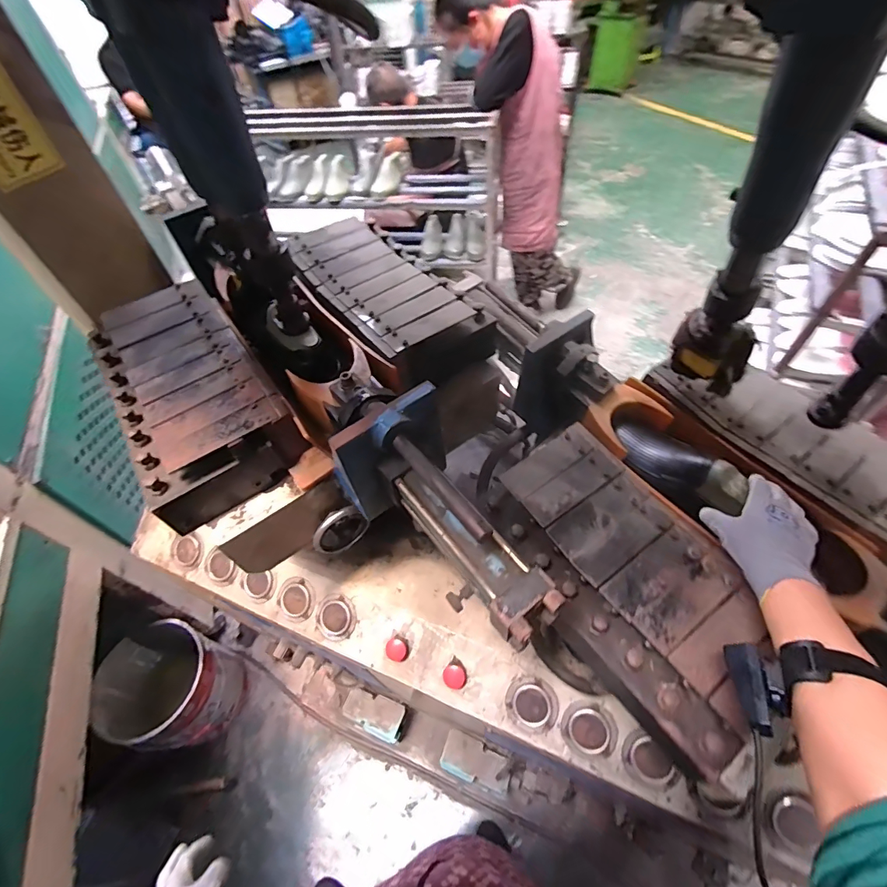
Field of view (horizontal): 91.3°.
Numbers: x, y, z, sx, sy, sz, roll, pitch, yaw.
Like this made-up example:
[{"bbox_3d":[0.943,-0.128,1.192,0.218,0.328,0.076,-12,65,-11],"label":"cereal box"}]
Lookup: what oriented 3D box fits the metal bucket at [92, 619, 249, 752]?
[{"bbox_3d":[-0.814,0.717,1.275,0.332,0.352,0.303,11,54,14],"label":"metal bucket"}]

